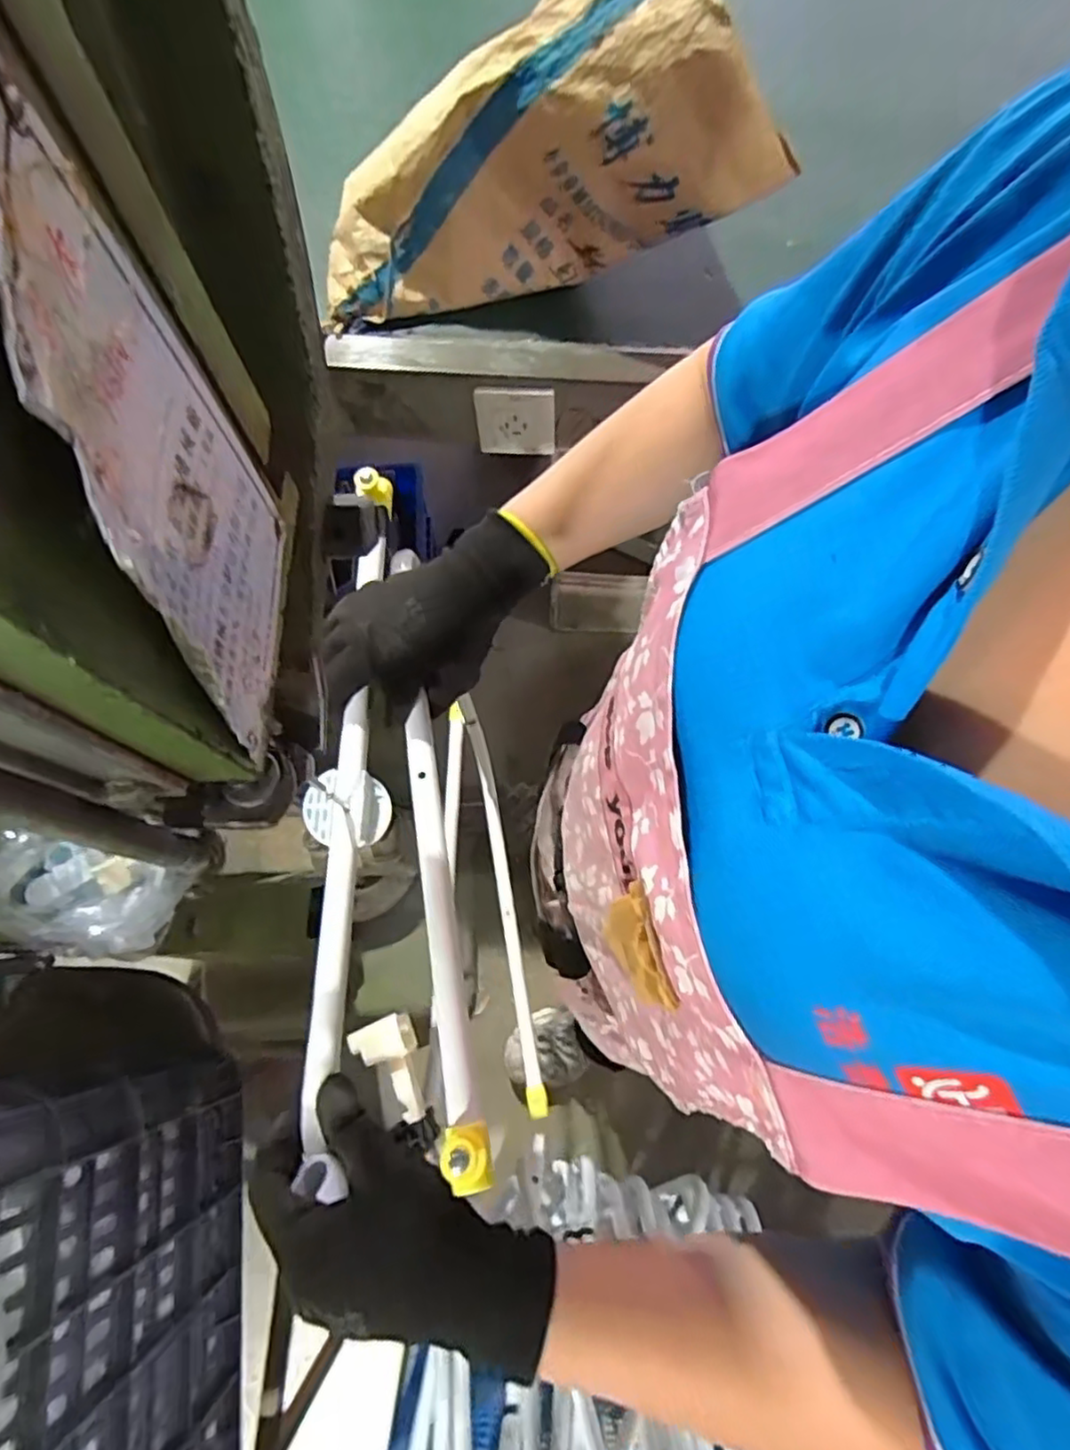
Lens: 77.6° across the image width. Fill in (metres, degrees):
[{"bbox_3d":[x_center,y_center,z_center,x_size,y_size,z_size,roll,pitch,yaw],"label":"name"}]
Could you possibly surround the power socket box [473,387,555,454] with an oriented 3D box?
[{"bbox_3d":[-0.021,-0.345,0.761,0.088,0.088,0.014,-2,70,0],"label":"power socket box"}]

